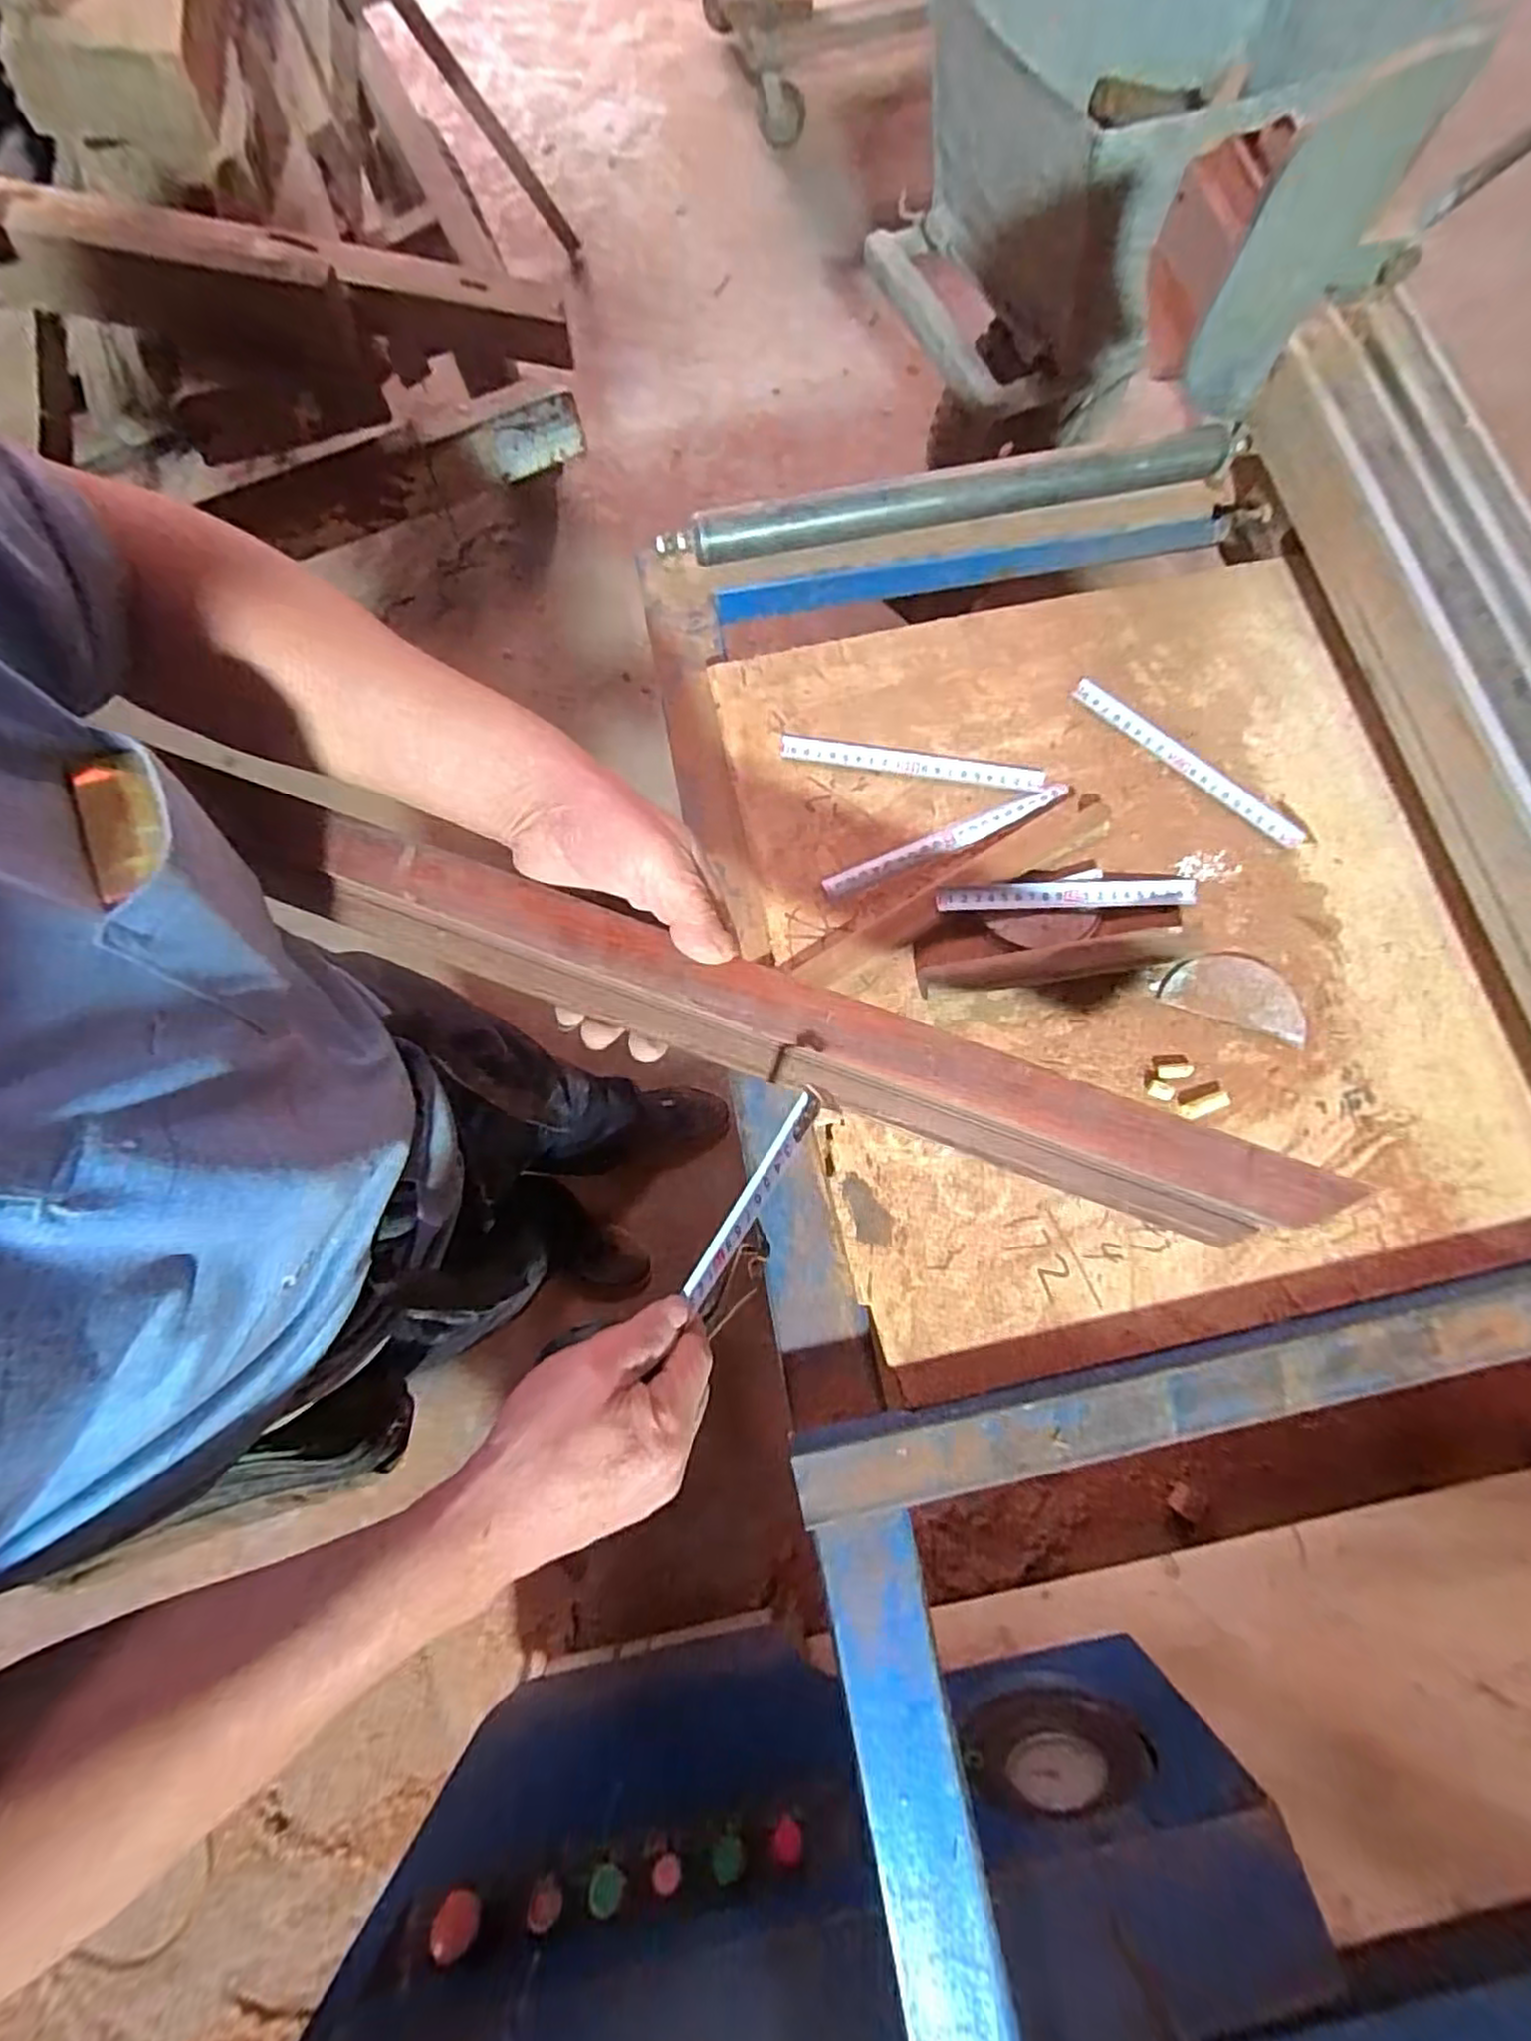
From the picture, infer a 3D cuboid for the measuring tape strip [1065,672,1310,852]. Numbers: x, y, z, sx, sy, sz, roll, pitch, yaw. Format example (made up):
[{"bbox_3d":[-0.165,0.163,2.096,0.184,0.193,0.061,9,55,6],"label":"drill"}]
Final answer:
[{"bbox_3d":[0.318,-0.196,0.545,0.199,0.004,0.019,42,86,10],"label":"measuring tape strip"}]

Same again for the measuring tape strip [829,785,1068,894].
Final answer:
[{"bbox_3d":[0.133,-0.133,0.531,0.193,0.010,0.020,-21,77,-5],"label":"measuring tape strip"}]

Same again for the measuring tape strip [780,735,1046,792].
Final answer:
[{"bbox_3d":[0.110,-0.194,0.546,0.196,0.004,0.020,9,85,3],"label":"measuring tape strip"}]

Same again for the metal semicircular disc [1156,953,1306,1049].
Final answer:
[{"bbox_3d":[0.326,-0.021,0.499,0.098,0.007,0.051,19,77,5],"label":"metal semicircular disc"}]

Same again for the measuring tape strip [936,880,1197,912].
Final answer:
[{"bbox_3d":[0.215,-0.089,0.514,0.187,0.004,0.019,-2,81,-4],"label":"measuring tape strip"}]

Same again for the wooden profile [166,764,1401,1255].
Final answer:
[{"bbox_3d":[-0.012,-0.003,0.352,0.541,0.032,0.046,20,73,2],"label":"wooden profile"}]

